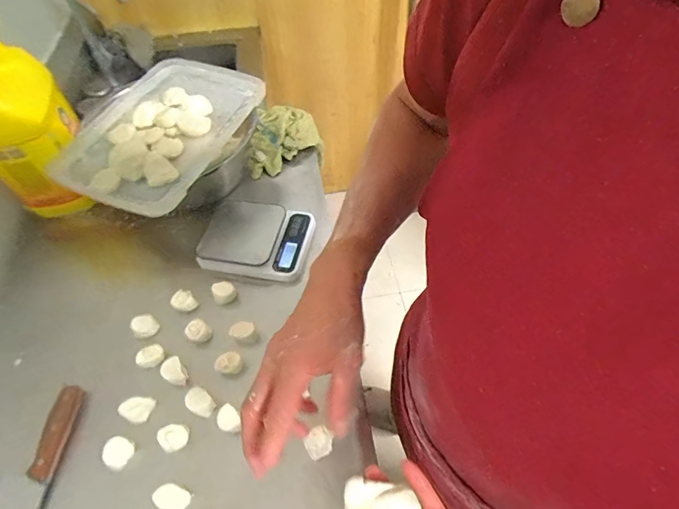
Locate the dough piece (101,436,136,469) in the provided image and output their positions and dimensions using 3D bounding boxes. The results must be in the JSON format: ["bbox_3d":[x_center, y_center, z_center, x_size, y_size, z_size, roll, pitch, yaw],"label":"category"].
[{"bbox_3d":[-0.299,0.266,0.532,0.030,0.026,0.036,16,55,15],"label":"dough piece"}]

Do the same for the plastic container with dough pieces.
[{"bbox_3d":[-0.317,-0.237,0.717,0.259,0.078,0.362,20,57,18],"label":"plastic container with dough pieces"}]

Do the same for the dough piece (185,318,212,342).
[{"bbox_3d":[-0.222,0.121,0.619,0.033,0.024,0.029,-38,59,-23],"label":"dough piece"}]

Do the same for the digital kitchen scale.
[{"bbox_3d":[-0.149,-0.033,0.720,0.183,0.031,0.148,13,60,5],"label":"digital kitchen scale"}]

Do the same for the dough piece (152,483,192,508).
[{"bbox_3d":[-0.212,0.312,0.504,0.041,0.029,0.029,16,55,15],"label":"dough piece"}]

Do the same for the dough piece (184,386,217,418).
[{"bbox_3d":[-0.201,0.217,0.576,0.044,0.033,0.032,26,59,22],"label":"dough piece"}]

